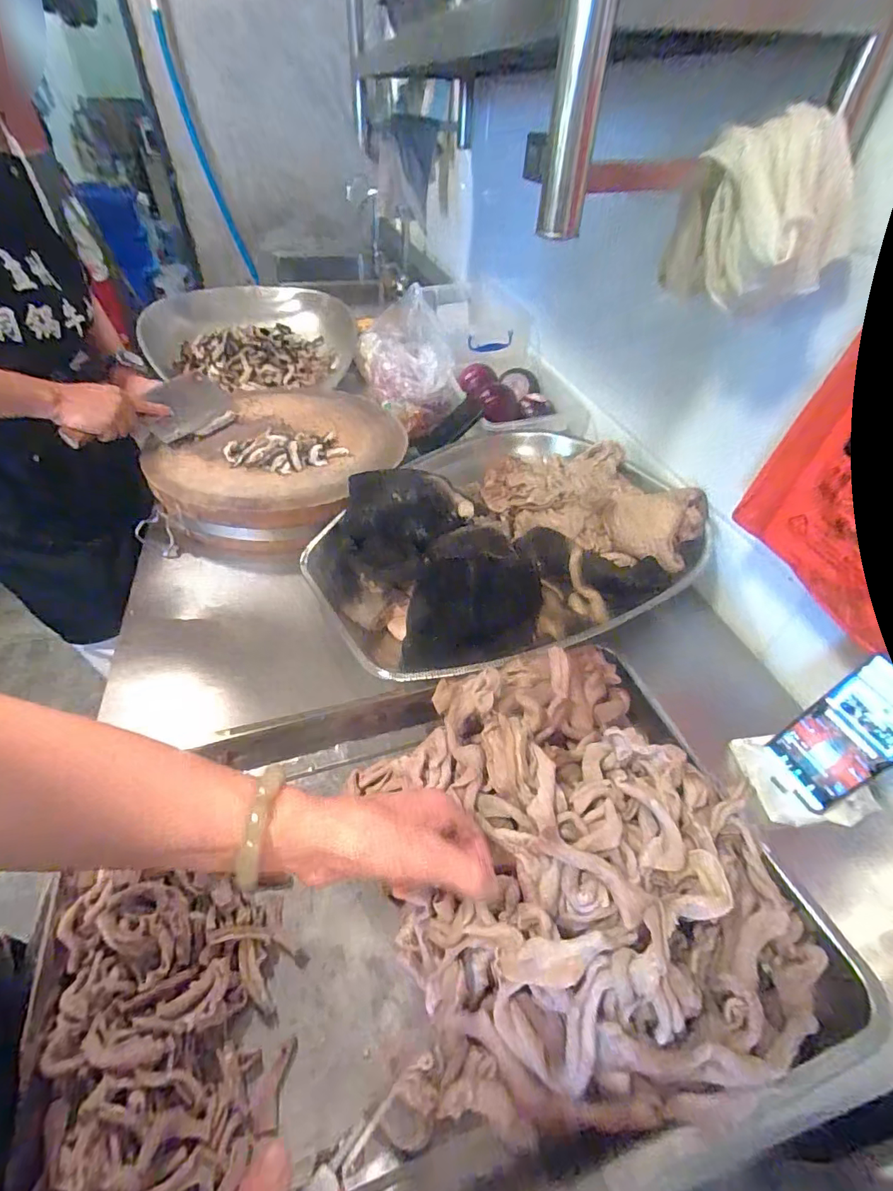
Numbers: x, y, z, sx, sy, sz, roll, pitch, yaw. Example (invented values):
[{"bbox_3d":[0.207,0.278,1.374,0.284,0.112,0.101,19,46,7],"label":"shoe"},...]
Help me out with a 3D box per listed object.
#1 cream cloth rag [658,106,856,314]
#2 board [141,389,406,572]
[{"bbox_3d":[0.281,-0.341,0.452,0.138,0.133,0.129,19,47,15],"label":"cream cloth rag"},{"bbox_3d":[-0.283,-0.247,0.903,0.387,0.094,0.460,22,48,18],"label":"board"}]

